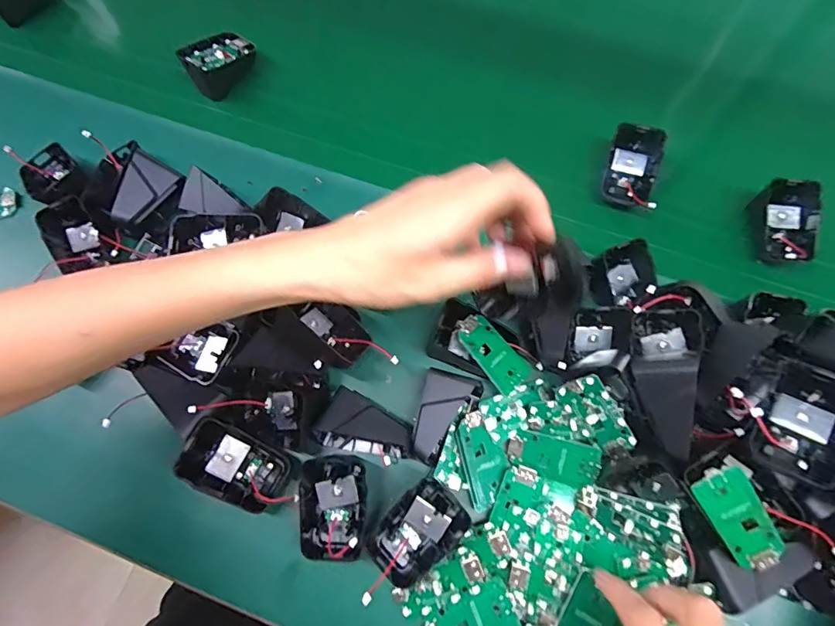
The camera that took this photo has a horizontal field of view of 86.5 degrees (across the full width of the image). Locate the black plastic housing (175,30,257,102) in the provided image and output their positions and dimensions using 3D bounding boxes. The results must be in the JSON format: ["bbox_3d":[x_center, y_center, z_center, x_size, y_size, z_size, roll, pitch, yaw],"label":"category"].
[{"bbox_3d":[-0.199,-0.255,0.447,0.033,0.044,0.071,38,77,13],"label":"black plastic housing"}]

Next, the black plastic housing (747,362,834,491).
[{"bbox_3d":[0.234,0.066,0.265,0.043,0.019,0.066,26,82,43],"label":"black plastic housing"}]

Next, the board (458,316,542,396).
[{"bbox_3d":[0.060,0.031,0.335,0.035,0.006,0.070,-38,90,-24],"label":"board"}]

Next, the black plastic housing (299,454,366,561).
[{"bbox_3d":[-0.058,0.137,0.315,0.042,0.031,0.066,1,72,3],"label":"black plastic housing"}]

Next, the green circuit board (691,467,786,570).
[{"bbox_3d":[0.199,0.127,0.275,0.032,0.004,0.062,-31,87,6],"label":"green circuit board"}]

